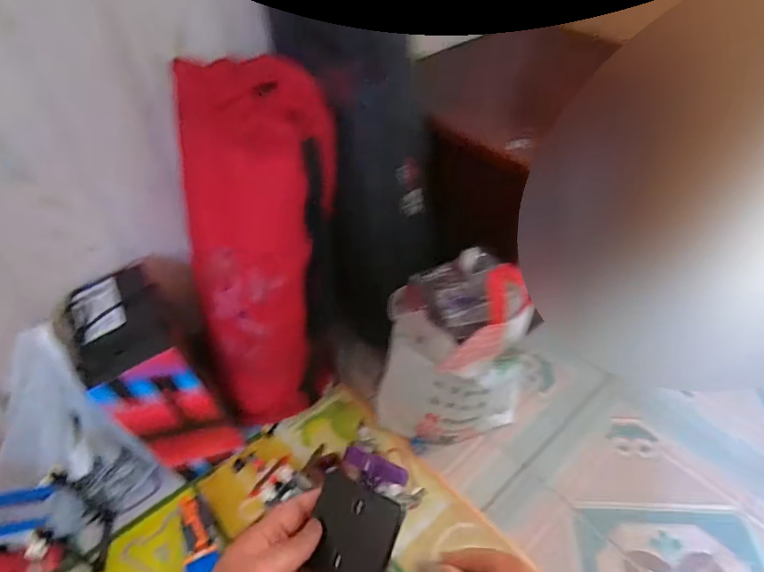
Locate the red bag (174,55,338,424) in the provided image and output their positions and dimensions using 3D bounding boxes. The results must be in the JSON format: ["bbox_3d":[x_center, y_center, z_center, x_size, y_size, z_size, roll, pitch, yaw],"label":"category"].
[{"bbox_3d":[-0.177,-0.024,0.779,0.241,0.573,0.145,-8,45,-6],"label":"red bag"}]

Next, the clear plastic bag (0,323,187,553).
[{"bbox_3d":[-0.492,0.248,0.756,0.180,0.353,0.175,23,50,23],"label":"clear plastic bag"}]

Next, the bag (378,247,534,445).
[{"bbox_3d":[0.130,0.121,0.880,0.247,0.357,0.194,15,47,16],"label":"bag"}]

